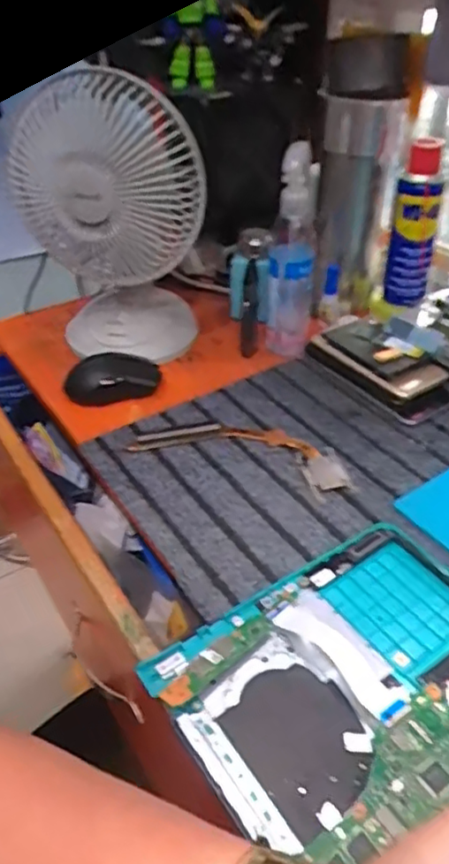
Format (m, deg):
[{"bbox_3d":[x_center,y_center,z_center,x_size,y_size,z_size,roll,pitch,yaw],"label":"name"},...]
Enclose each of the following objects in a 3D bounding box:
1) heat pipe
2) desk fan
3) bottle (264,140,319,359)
[{"bbox_3d":[0.018,0.016,0.593,0.206,0.011,0.076,14,41,17],"label":"heat pipe"},{"bbox_3d":[-0.125,-0.222,0.699,0.178,0.290,0.193,-9,40,-11],"label":"desk fan"},{"bbox_3d":[0.071,-0.187,0.683,0.053,0.214,0.064,4,39,5],"label":"bottle"}]

